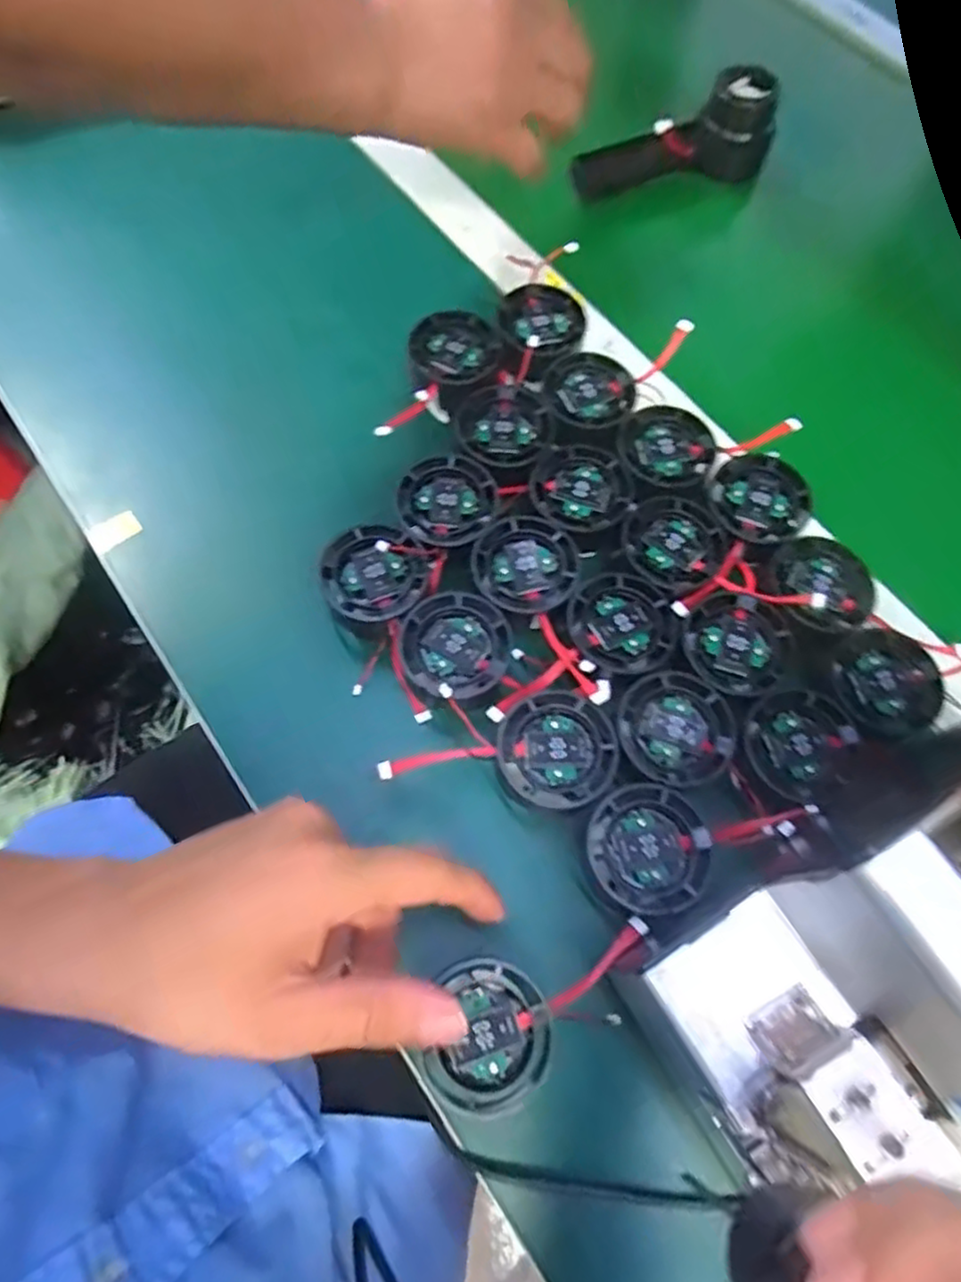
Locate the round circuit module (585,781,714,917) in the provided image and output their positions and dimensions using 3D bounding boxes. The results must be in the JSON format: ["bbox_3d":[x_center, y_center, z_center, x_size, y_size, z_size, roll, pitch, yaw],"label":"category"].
[{"bbox_3d":[0.072,0.088,0.304,0.047,0.014,0.051,1,66,-3],"label":"round circuit module"}]

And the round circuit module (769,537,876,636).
[{"bbox_3d":[0.169,-0.028,0.351,0.049,0.013,0.050,1,66,-3],"label":"round circuit module"}]

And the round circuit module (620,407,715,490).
[{"bbox_3d":[0.101,-0.104,0.387,0.049,0.009,0.052,1,66,-3],"label":"round circuit module"}]

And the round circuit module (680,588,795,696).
[{"bbox_3d":[0.122,0.002,0.340,0.053,0.008,0.049,1,66,-3],"label":"round circuit module"}]

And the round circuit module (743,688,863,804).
[{"bbox_3d":[0.146,0.047,0.322,0.051,0.005,0.048,-26,70,-13],"label":"round circuit module"}]

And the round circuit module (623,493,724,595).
[{"bbox_3d":[0.100,-0.051,0.362,0.048,0.008,0.050,1,66,-3],"label":"round circuit module"}]

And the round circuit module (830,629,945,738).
[{"bbox_3d":[0.193,0.019,0.335,0.048,0.007,0.048,1,66,-3],"label":"round circuit module"}]

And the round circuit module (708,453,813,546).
[{"bbox_3d":[0.145,-0.073,0.371,0.047,0.015,0.050,1,66,-3],"label":"round circuit module"}]

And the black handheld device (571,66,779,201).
[{"bbox_3d":[0.141,-0.361,0.511,0.143,0.050,0.048,-21,69,-12],"label":"black handheld device"}]

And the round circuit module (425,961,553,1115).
[{"bbox_3d":[0.005,0.152,0.273,0.045,0.006,0.051,14,66,3],"label":"round circuit module"}]

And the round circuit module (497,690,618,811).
[{"bbox_3d":[0.035,0.049,0.320,0.049,0.014,0.050,1,66,-3],"label":"round circuit module"}]

